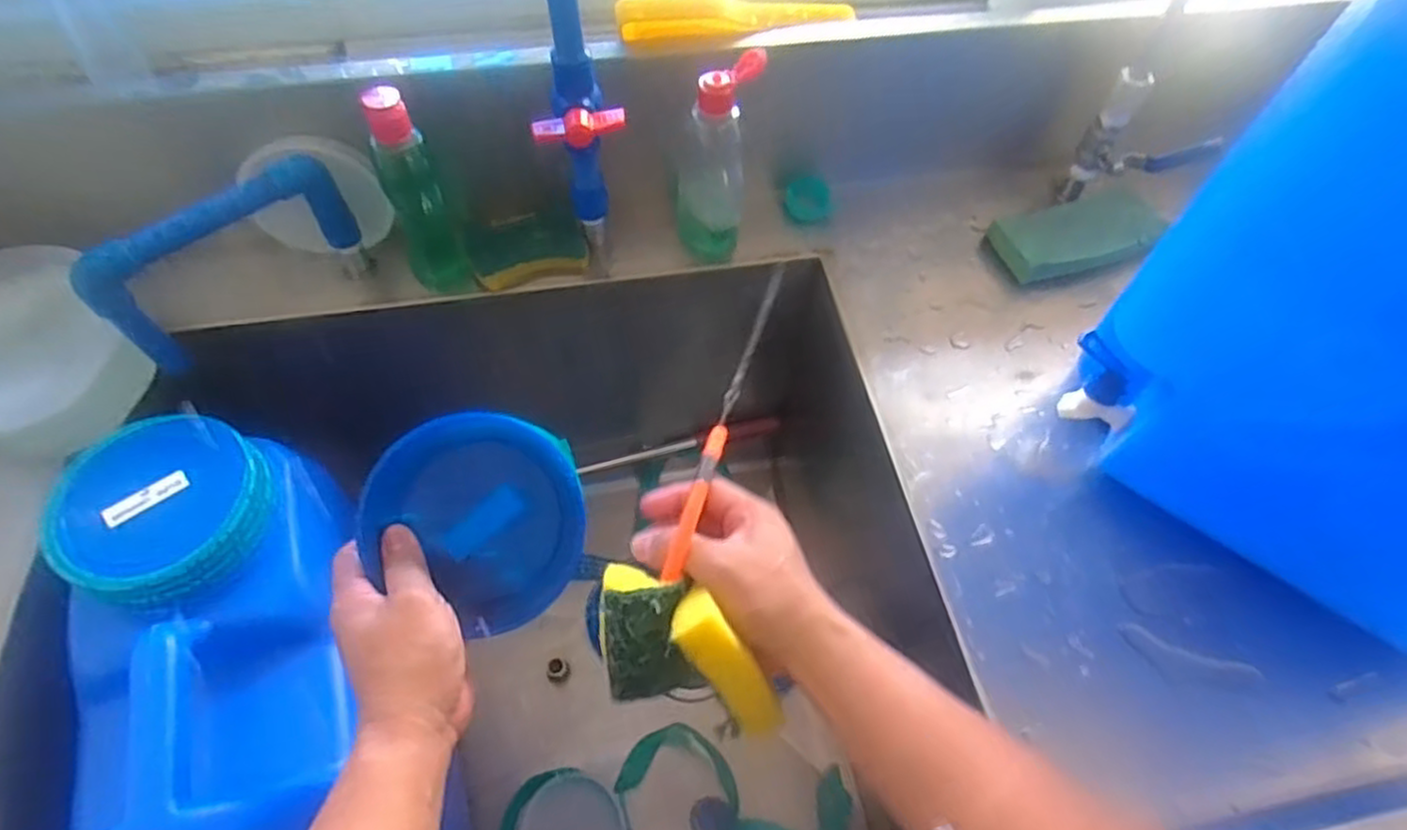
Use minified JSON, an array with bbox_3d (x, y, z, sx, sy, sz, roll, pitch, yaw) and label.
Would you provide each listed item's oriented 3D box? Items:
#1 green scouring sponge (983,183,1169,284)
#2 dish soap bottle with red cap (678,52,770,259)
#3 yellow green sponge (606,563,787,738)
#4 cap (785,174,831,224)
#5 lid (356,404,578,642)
[{"bbox_3d":[0.343,-0.164,0.673,0.151,0.039,0.073,-15,60,-11],"label":"green scouring sponge"},{"bbox_3d":[0.008,-0.204,0.607,0.065,0.172,0.052,-2,58,-4],"label":"dish soap bottle with red cap"},{"bbox_3d":[-0.006,0.126,0.397,0.104,0.060,0.057,12,58,5],"label":"yellow green sponge"},{"bbox_3d":[0.098,-0.205,0.687,0.042,0.018,0.047,8,58,3],"label":"cap"},{"bbox_3d":[-0.126,0.056,0.428,0.113,0.018,0.123,0,98,-3],"label":"lid"}]

